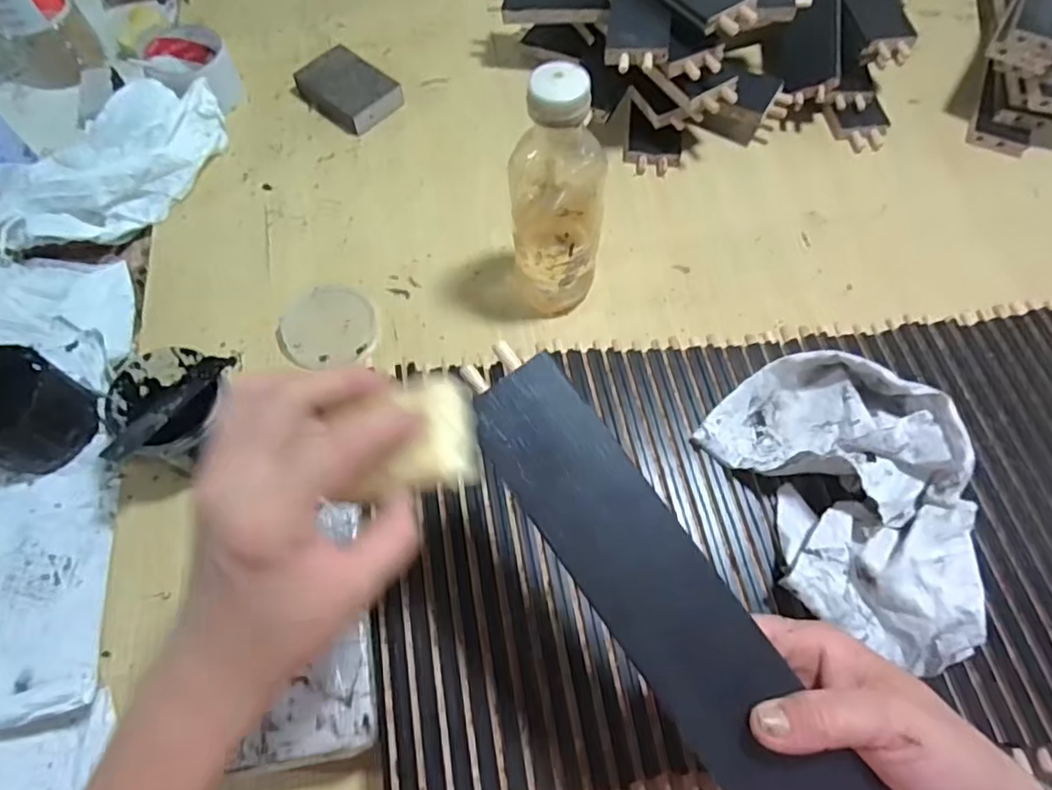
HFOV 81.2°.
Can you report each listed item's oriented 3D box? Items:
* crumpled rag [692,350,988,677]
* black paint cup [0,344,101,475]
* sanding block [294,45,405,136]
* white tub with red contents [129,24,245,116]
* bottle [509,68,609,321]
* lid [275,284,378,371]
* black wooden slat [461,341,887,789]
[{"bbox_3d":[0.221,0.063,0.399,0.146,0.063,0.202,-17,65,-7],"label":"crumpled rag"},{"bbox_3d":[-0.405,0.014,0.492,0.094,0.064,0.091,28,69,12],"label":"black paint cup"},{"bbox_3d":[-0.192,-0.329,0.665,0.105,0.021,0.073,39,71,16],"label":"sanding block"},{"bbox_3d":[-0.351,-0.340,0.650,0.083,0.057,0.089,0,66,0],"label":"white tub with red contents"},{"bbox_3d":[0.028,-0.140,0.474,0.071,0.212,0.056,-23,67,-10],"label":"bottle"},{"bbox_3d":[-0.176,-0.062,0.548,0.084,0.014,0.084,0,66,0],"label":"lid"},{"bbox_3d":[0.069,0.103,0.272,0.055,0.009,0.293,-33,78,-14],"label":"black wooden slat"}]

